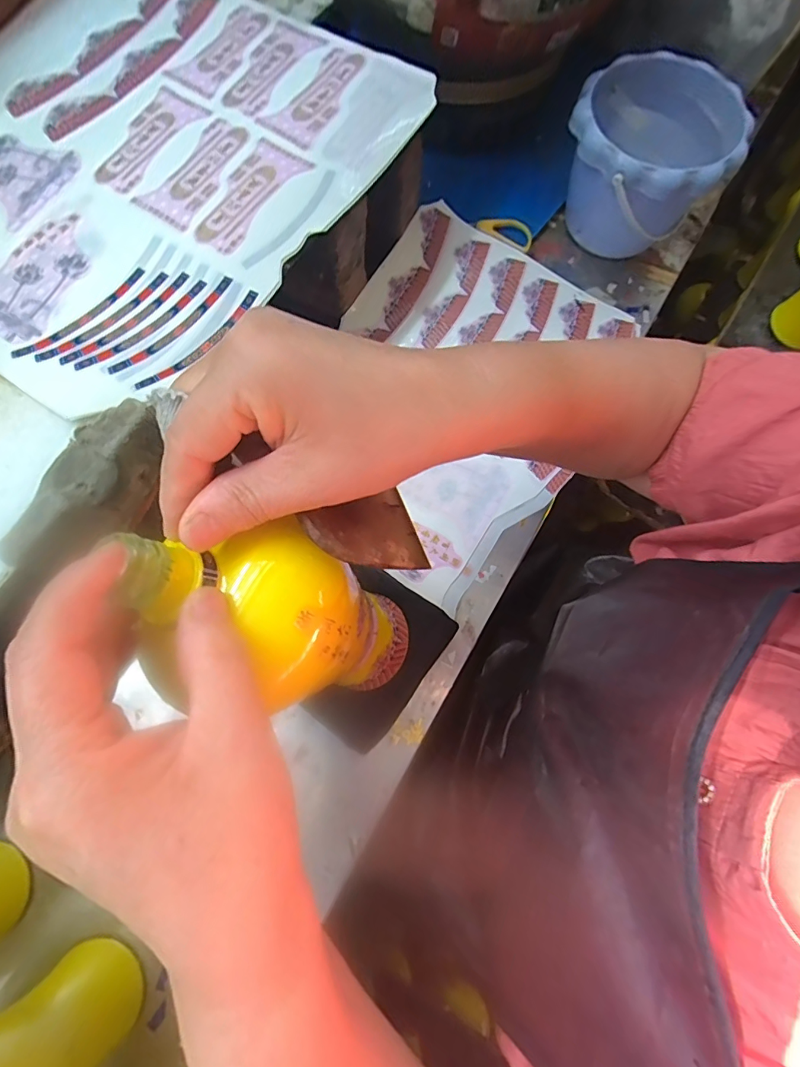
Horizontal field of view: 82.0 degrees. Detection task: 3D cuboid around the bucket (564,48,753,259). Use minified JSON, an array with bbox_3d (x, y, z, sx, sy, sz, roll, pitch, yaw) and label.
[{"bbox_3d":[0.237,-0.364,0.461,0.165,0.105,0.150,1,76,-4],"label":"bucket"}]

